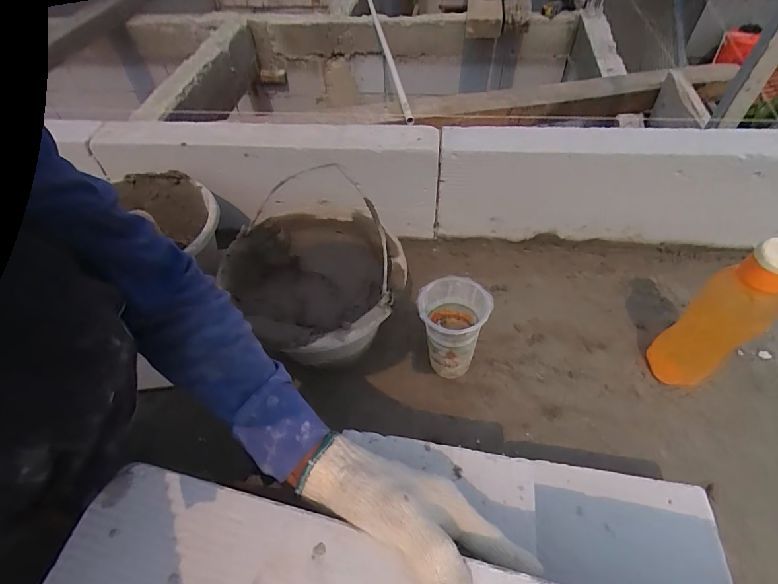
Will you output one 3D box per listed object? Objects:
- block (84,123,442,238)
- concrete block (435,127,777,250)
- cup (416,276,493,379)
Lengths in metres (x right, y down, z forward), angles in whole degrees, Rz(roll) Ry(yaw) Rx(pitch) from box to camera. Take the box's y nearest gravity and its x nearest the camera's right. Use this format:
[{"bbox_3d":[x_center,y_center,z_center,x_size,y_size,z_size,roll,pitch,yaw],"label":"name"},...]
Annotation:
[{"bbox_3d":[-0.210,-0.215,0.761,0.589,0.183,0.106,3,50,5],"label":"block"},{"bbox_3d":[0.386,-0.173,0.730,0.593,0.212,0.083,3,50,6],"label":"concrete block"},{"bbox_3d":[0.091,0.063,0.604,0.088,0.160,0.085,-1,50,2],"label":"cup"}]

